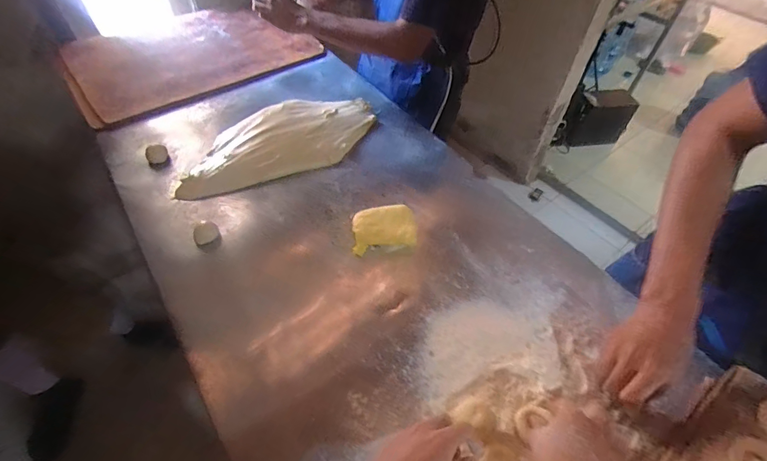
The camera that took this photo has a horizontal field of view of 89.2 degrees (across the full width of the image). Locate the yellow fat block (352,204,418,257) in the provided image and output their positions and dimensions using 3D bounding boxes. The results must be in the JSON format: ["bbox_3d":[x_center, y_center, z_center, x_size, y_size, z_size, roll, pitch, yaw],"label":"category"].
[{"bbox_3d":[0.001,-0.004,0.697,0.113,0.041,0.076,-4,52,-6],"label":"yellow fat block"}]

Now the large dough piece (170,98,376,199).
[{"bbox_3d":[-0.213,-0.197,0.820,0.423,0.041,0.196,-18,55,-17],"label":"large dough piece"}]

